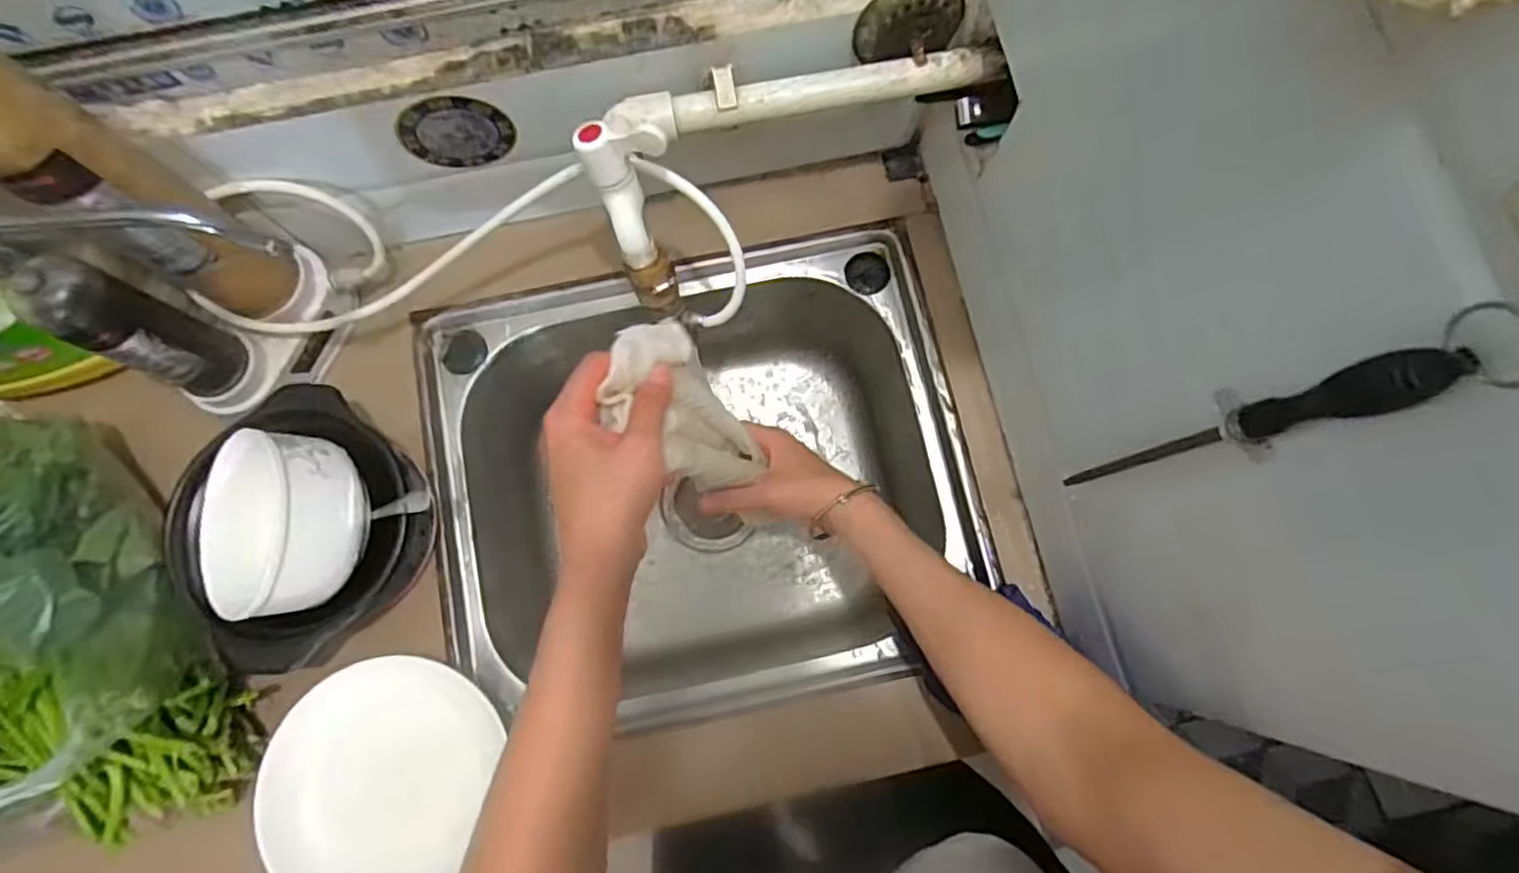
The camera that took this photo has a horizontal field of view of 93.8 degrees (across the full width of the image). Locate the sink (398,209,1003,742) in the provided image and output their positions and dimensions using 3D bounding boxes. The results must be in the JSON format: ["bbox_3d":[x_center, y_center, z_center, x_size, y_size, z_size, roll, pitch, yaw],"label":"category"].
[{"bbox_3d":[-0.050,0.046,0.676,0.435,0.193,0.380,-13,79,-3],"label":"sink"}]

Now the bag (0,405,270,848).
[{"bbox_3d":[-0.499,0.138,0.450,0.217,0.138,0.282,-25,80,-5],"label":"bag"}]

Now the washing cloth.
[{"bbox_3d":[-0.039,-0.007,0.460,0.046,0.158,0.068,35,79,36],"label":"washing cloth"}]

